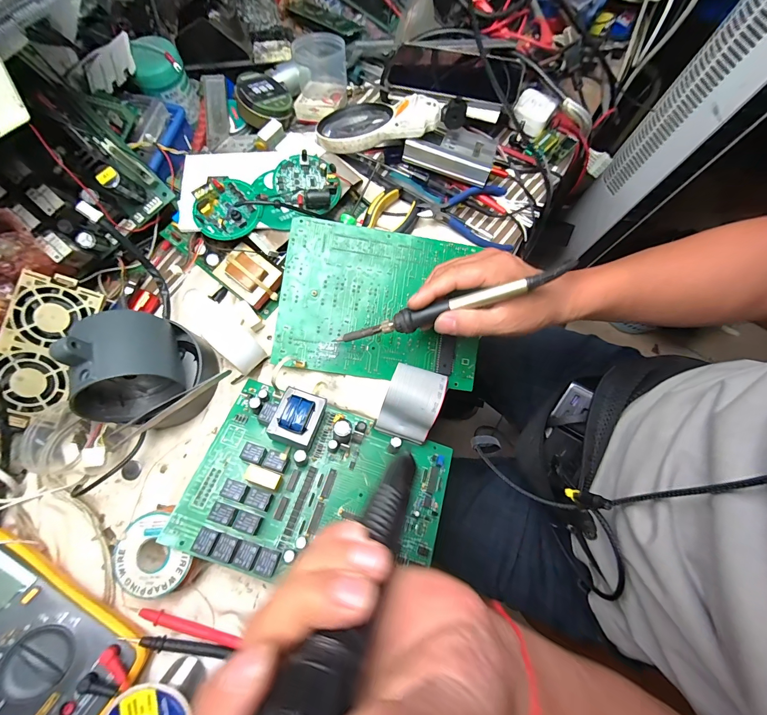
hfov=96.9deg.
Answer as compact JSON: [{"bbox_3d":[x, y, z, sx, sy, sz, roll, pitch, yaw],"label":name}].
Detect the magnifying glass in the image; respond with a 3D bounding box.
[{"bbox_3d":[0.005,-0.279,0.401,0.173,0.028,0.090,5,74,17],"label":"magnifying glass"}]

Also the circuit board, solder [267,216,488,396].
[{"bbox_3d":[-0.001,-0.058,0.367,0.214,0.005,0.159,8,87,-5],"label":"circuit board, solder"}]

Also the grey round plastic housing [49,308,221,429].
[{"bbox_3d":[-0.213,0.012,0.311,0.082,0.111,0.101,11,75,1],"label":"grey round plastic housing"}]

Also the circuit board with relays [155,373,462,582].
[{"bbox_3d":[-0.055,0.118,0.307,0.229,0.040,0.158,19,60,0],"label":"circuit board with relays"}]

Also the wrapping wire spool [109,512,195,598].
[{"bbox_3d":[-0.203,0.179,0.311,0.067,0.037,0.061,0,75,-2],"label":"wrapping wire spool"}]

